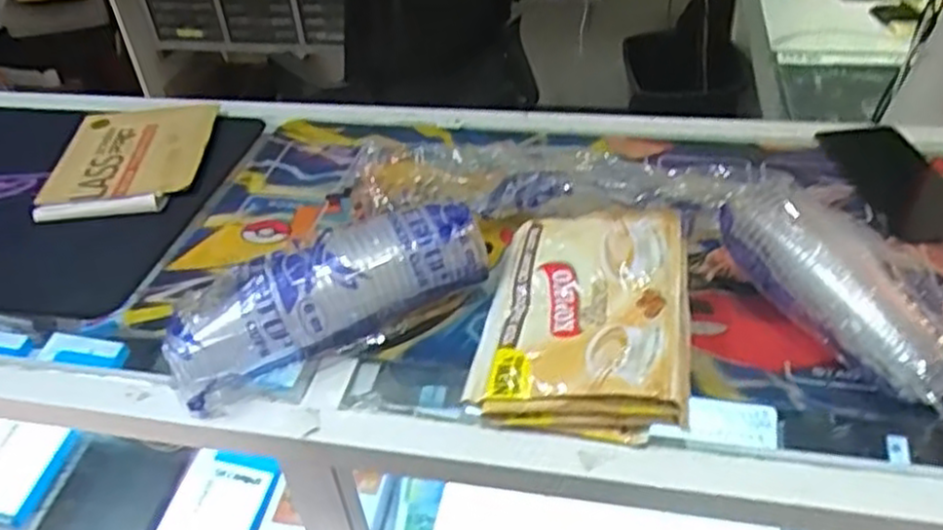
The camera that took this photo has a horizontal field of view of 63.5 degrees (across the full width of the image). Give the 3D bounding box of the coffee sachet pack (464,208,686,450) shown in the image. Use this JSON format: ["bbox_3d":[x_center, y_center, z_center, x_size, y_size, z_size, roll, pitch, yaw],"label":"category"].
[{"bbox_3d":[0.071,0.027,0.490,0.126,0.049,0.164,4,40,11],"label":"coffee sachet pack"}]

